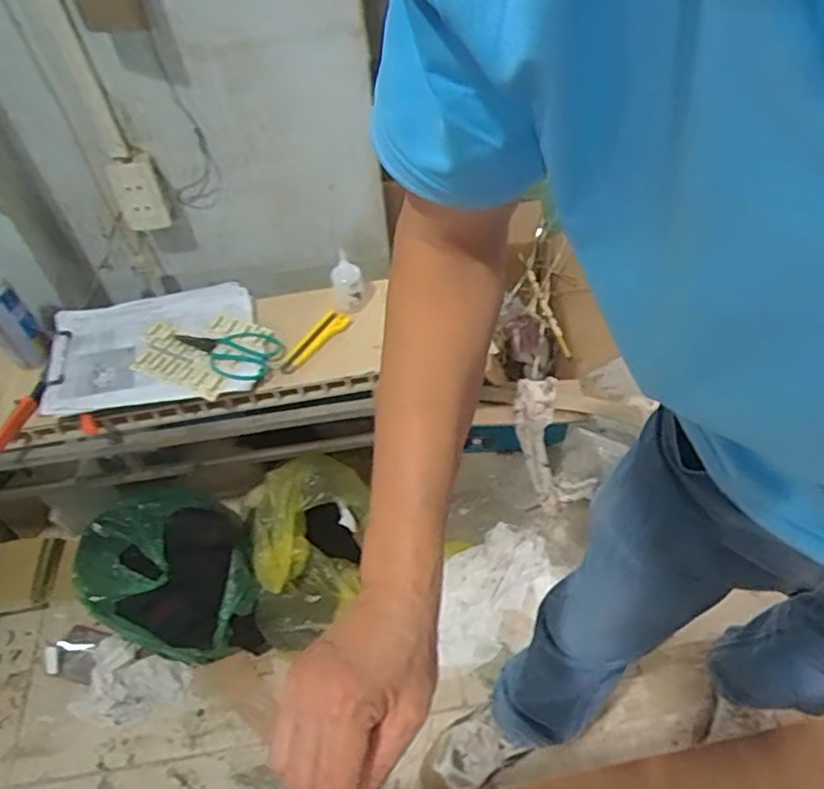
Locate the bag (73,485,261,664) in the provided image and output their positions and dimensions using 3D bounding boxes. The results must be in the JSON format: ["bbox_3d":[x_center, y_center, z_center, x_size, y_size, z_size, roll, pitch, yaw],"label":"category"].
[{"bbox_3d":[-0.455,0.342,1.255,0.326,0.181,0.280,26,57,24],"label":"bag"}]

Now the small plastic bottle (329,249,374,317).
[{"bbox_3d":[-0.096,-0.179,1.046,0.066,0.088,0.059,-6,50,0],"label":"small plastic bottle"}]

